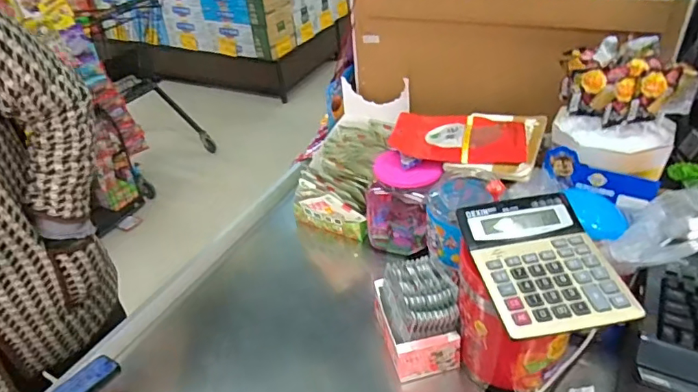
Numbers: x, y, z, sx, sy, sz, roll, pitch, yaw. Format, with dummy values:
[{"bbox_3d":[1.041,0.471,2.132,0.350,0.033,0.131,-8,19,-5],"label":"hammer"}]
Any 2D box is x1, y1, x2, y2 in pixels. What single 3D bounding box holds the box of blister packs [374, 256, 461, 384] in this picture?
[{"bbox_3d":[0.099,0.179,0.726,0.104,0.105,0.138,-8,37,-4],"label":"box of blister packs"}]

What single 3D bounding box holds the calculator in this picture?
[{"bbox_3d":[0.223,0.071,0.577,0.143,0.025,0.188,-8,37,-4],"label":"calculator"}]

